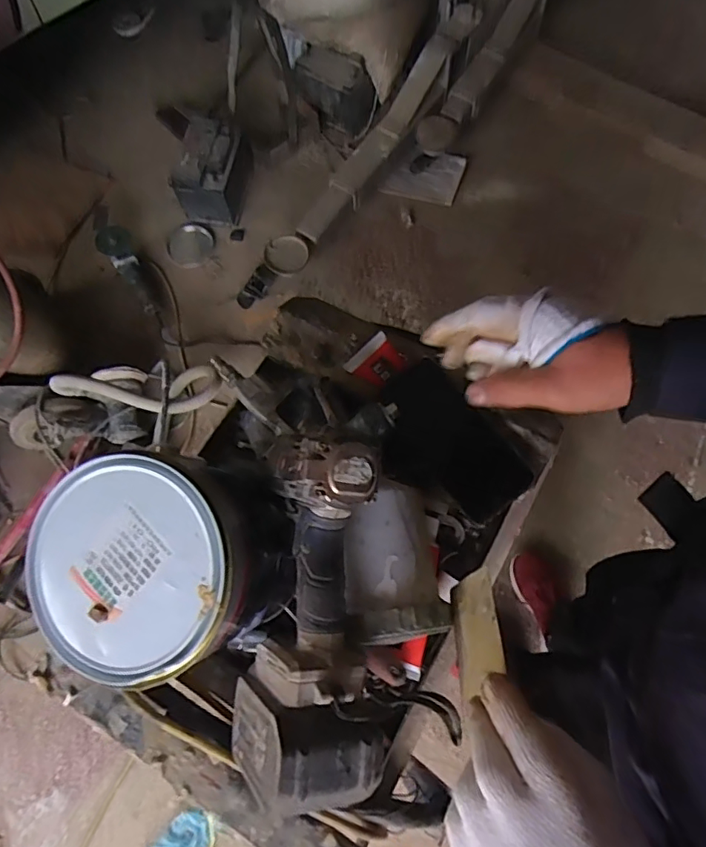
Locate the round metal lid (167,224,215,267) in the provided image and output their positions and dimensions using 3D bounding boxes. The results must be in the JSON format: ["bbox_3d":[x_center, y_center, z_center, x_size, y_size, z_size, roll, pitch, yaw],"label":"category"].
[{"bbox_3d":[-0.508,-0.557,1.685,0.122,0.019,0.135,26,93,-11],"label":"round metal lid"}]

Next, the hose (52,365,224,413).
[{"bbox_3d":[-0.548,-0.090,1.386,0.398,0.132,0.172,1,68,-23],"label":"hose"}]

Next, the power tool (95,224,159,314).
[{"bbox_3d":[-0.653,-0.453,1.603,0.097,0.098,0.297,-33,74,-10],"label":"power tool"}]

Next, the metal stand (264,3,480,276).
[{"bbox_3d":[0.072,-0.854,1.617,0.137,0.143,1.023,36,89,13],"label":"metal stand"}]

